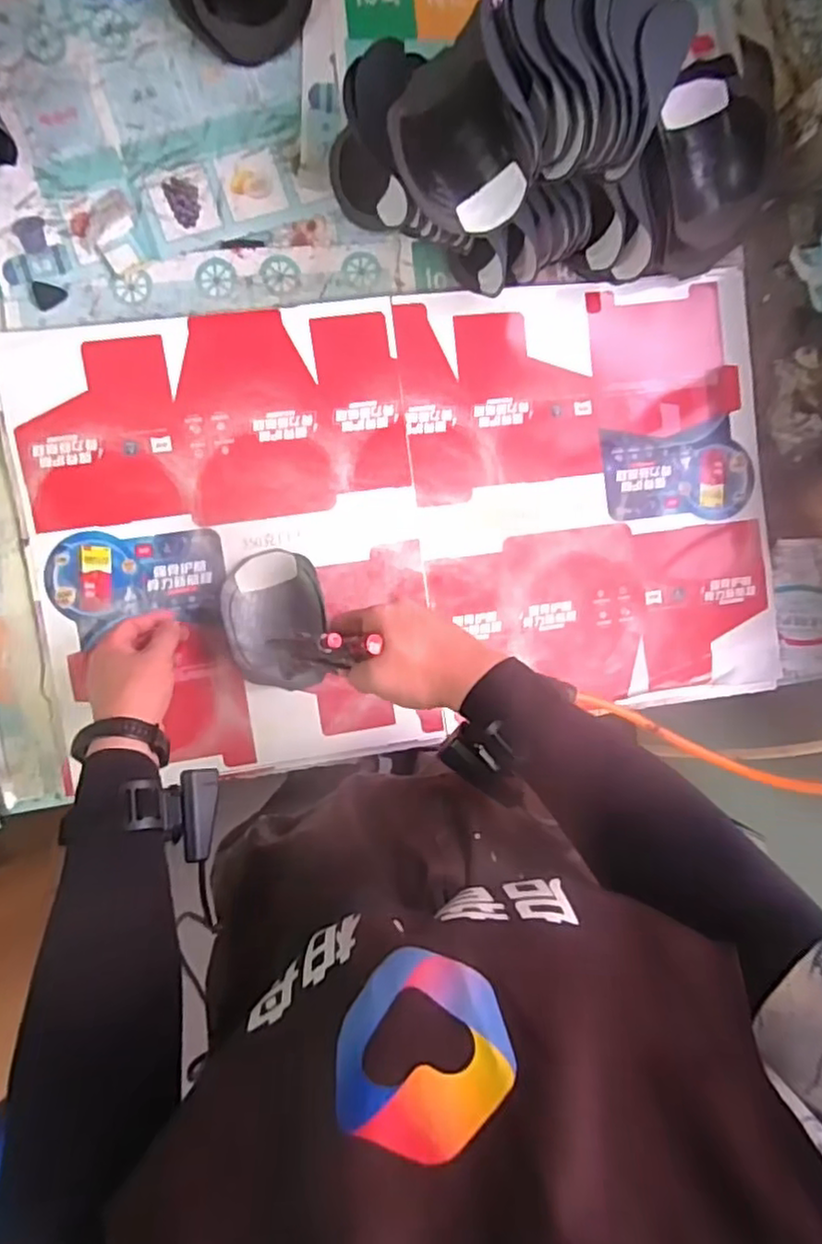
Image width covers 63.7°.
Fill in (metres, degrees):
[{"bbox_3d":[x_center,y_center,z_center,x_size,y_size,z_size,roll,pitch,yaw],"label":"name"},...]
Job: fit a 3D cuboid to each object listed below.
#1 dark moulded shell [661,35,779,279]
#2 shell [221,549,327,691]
[{"bbox_3d":[0.289,-0.454,0.670,0.111,0.106,0.167,-13,92,-6],"label":"dark moulded shell"},{"bbox_3d":[-0.135,0.000,0.665,0.097,0.054,0.141,-11,92,-6],"label":"shell"}]

